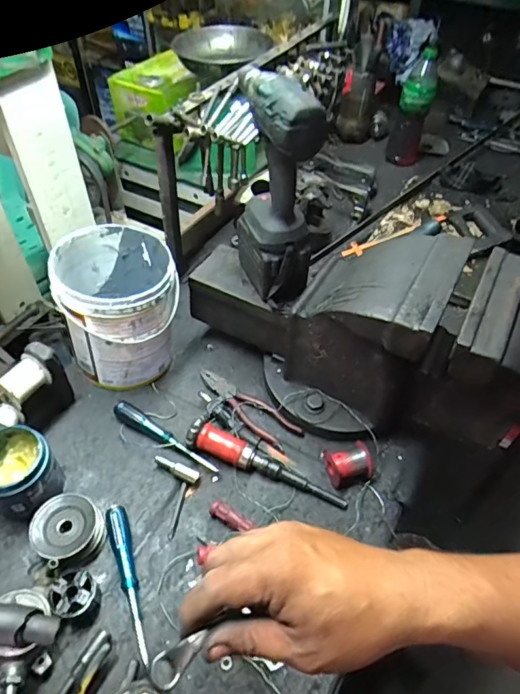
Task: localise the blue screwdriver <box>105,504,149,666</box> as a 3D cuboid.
[{"bbox_3d":[-0.165,0.290,0.596,0.025,0.034,0.185,-15,52,-15],"label":"blue screwdriver"}]

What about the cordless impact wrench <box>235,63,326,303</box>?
[{"bbox_3d":[0.023,-0.208,0.649,0.088,0.291,0.166,-7,50,-9],"label":"cordless impact wrench"}]

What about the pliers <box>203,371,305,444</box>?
[{"bbox_3d":[-0.026,0.095,0.778,0.201,0.010,0.056,34,56,24],"label":"pliers"}]

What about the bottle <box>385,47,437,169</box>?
[{"bbox_3d":[0.360,-0.559,1.123,0.069,0.224,0.086,8,49,4],"label":"bottle"}]

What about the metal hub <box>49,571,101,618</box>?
[{"bbox_3d":[-0.220,0.298,0.569,0.048,0.044,0.049,1,49,-2],"label":"metal hub"}]

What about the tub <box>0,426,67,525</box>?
[{"bbox_3d":[-0.322,0.171,0.637,0.094,0.098,0.093,1,49,-2],"label":"tub"}]

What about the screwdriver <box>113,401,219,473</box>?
[{"bbox_3d":[-0.149,0.135,0.725,0.194,0.022,0.023,28,54,20],"label":"screwdriver"}]

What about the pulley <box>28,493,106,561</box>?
[{"bbox_3d":[-0.252,0.238,0.625,0.080,0.042,0.080,1,49,-2],"label":"pulley"}]

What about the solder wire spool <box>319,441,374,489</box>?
[{"bbox_3d":[0.127,0.169,0.699,0.059,0.047,0.064,-18,52,-17],"label":"solder wire spool"}]

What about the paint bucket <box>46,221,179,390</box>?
[{"bbox_3d":[-0.222,-0.064,0.766,0.168,0.197,0.179,-15,52,-15],"label":"paint bucket"}]

